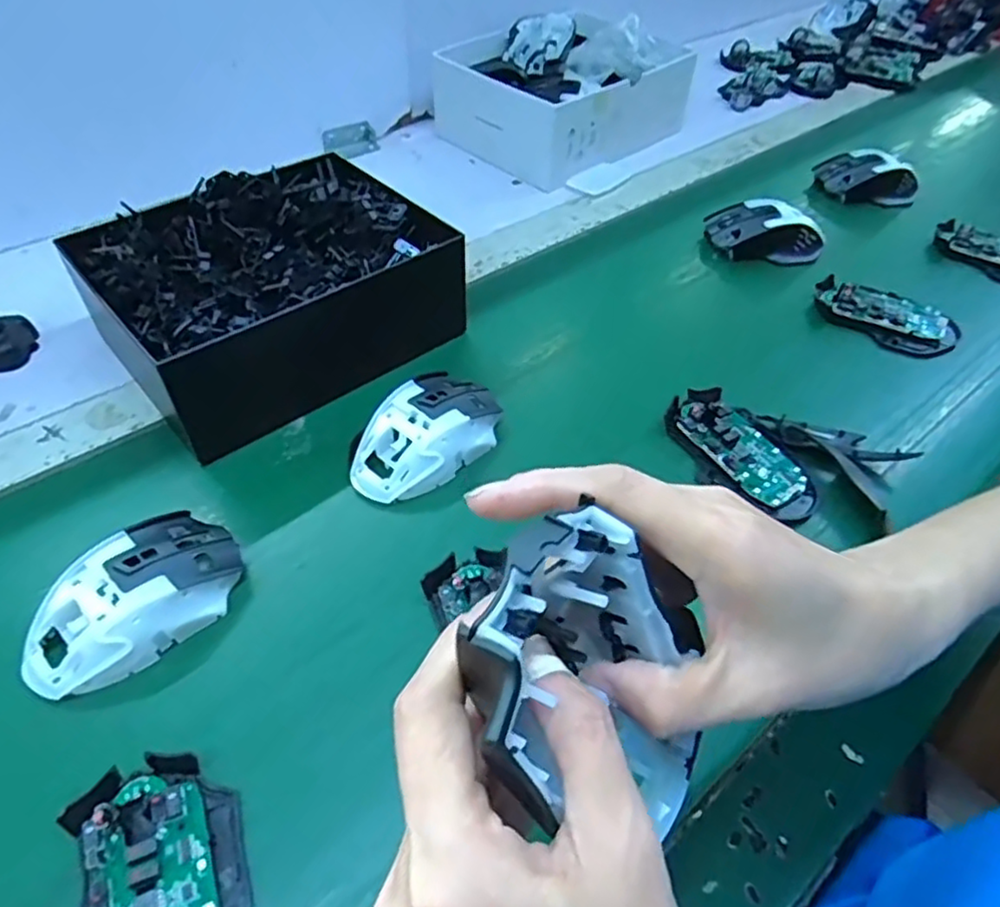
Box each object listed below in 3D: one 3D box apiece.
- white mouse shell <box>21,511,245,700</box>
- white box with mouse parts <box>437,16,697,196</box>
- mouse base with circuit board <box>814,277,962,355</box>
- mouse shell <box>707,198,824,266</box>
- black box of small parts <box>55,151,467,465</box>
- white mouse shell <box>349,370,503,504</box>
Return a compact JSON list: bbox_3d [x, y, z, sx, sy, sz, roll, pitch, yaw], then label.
[{"bbox_3d":[-0.199,0.075,0.367,0.113,0.032,0.066,-35,63,-28],"label":"white mouse shell"},{"bbox_3d":[0.075,-0.424,0.788,0.212,0.095,0.258,38,58,22],"label":"white box with mouse parts"},{"bbox_3d":[0.327,-0.119,0.576,0.113,0.017,0.062,29,55,16],"label":"mouse base with circuit board"},{"bbox_3d":[0.252,-0.209,0.646,0.110,0.042,0.063,12,52,4],"label":"mouse shell"},{"bbox_3d":[-0.165,-0.126,0.502,0.218,0.097,0.172,-33,61,-27],"label":"black box of small parts"},{"bbox_3d":[-0.049,-0.014,0.460,0.069,0.042,0.118,35,57,20],"label":"white mouse shell"}]

